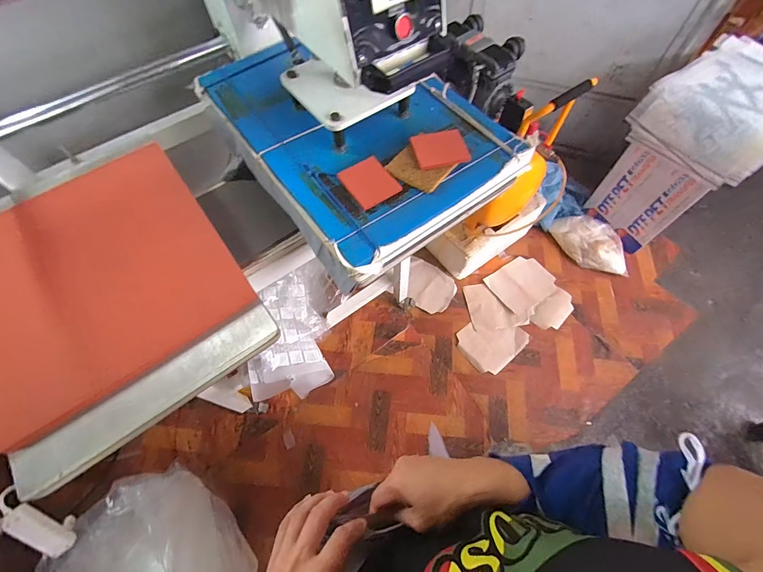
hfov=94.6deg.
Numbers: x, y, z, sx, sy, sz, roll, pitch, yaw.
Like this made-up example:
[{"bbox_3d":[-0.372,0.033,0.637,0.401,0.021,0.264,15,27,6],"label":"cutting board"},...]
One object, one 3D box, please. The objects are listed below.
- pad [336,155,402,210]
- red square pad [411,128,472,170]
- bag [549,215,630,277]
[{"bbox_3d":[-0.020,-0.180,0.607,0.080,0.006,0.093,-30,66,-14],"label":"pad"},{"bbox_3d":[0.106,-0.244,0.626,0.096,0.005,0.070,-14,74,-9],"label":"red square pad"},{"bbox_3d":[0.954,-0.185,1.591,0.182,0.109,0.355,-30,68,-13],"label":"bag"}]

